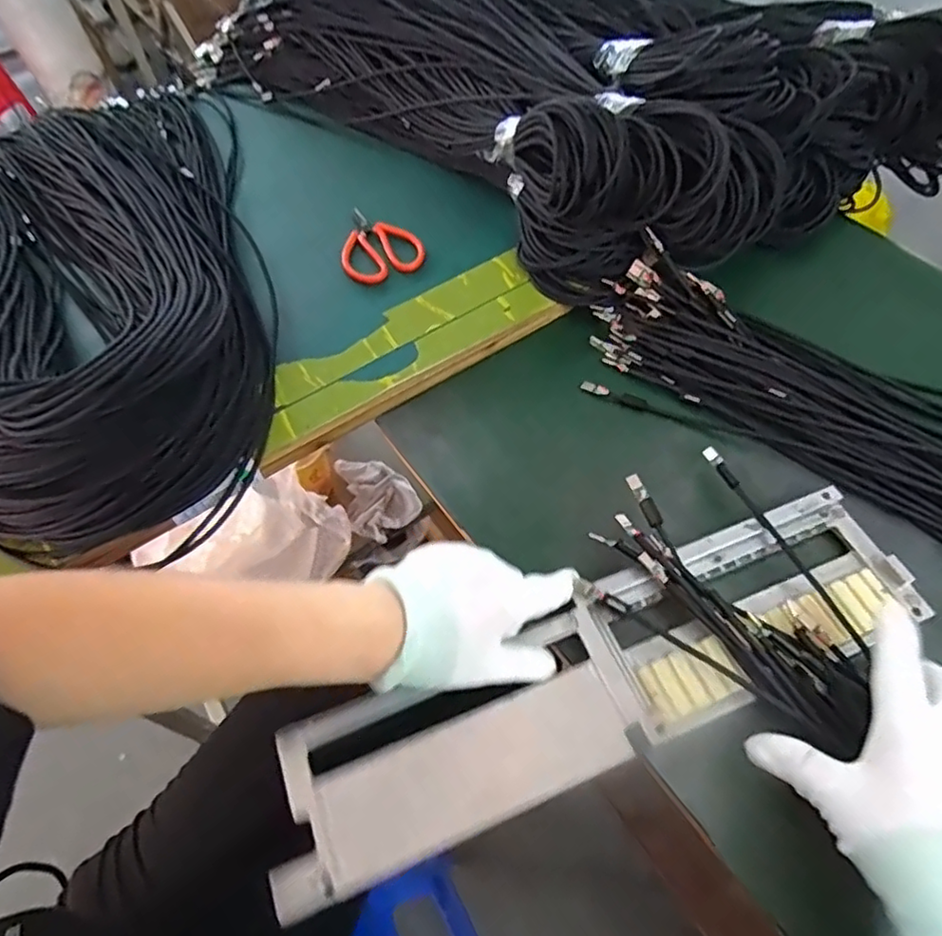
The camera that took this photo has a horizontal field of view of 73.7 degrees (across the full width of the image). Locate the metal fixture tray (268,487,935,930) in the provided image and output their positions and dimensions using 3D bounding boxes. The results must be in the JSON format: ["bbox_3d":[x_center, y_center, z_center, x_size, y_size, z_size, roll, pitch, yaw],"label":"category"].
[{"bbox_3d":[0.080,0.124,0.378,0.402,0.017,0.097,-22,57,-13],"label":"metal fixture tray"}]

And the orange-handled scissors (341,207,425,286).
[{"bbox_3d":[-0.089,-0.221,0.611,0.077,0.016,0.105,-12,55,-6],"label":"orange-handled scissors"}]

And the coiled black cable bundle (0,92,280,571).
[{"bbox_3d":[-0.405,-0.202,0.563,0.380,0.096,0.624,-17,56,-9],"label":"coiled black cable bundle"}]

